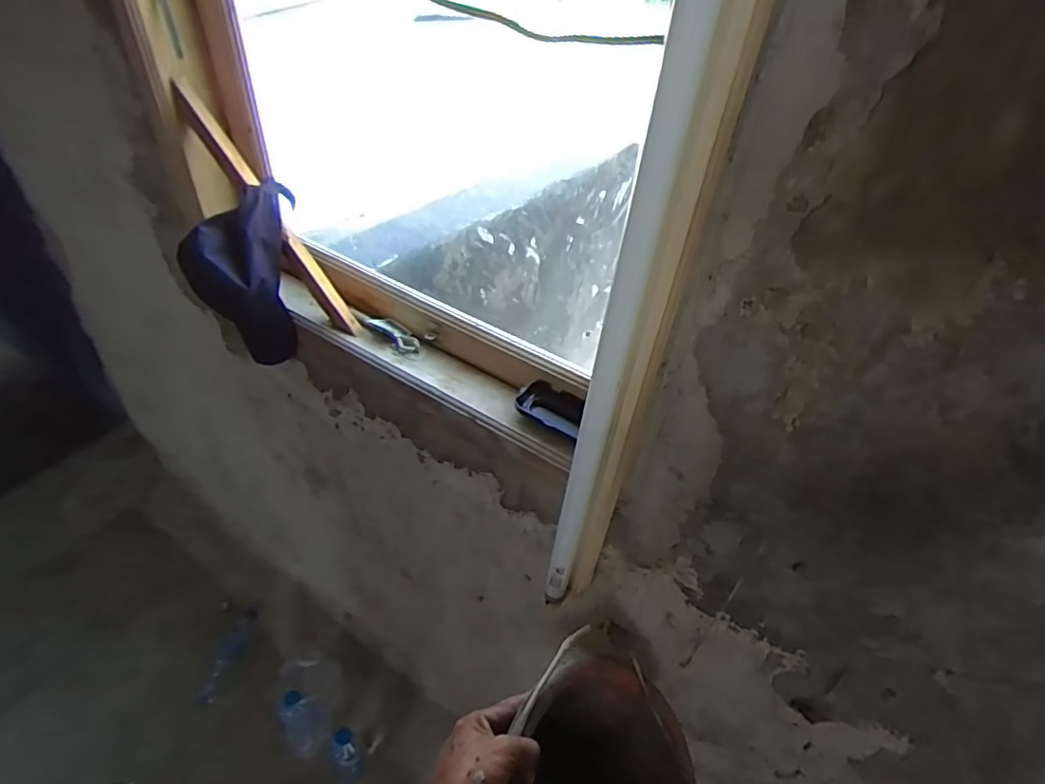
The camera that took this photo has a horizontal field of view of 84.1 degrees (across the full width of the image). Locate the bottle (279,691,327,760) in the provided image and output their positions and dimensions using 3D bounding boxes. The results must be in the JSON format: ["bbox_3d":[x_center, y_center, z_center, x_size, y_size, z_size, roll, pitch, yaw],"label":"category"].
[{"bbox_3d":[-0.485,0.726,1.281,0.078,0.198,0.080,4,41,-4],"label":"bottle"}]

